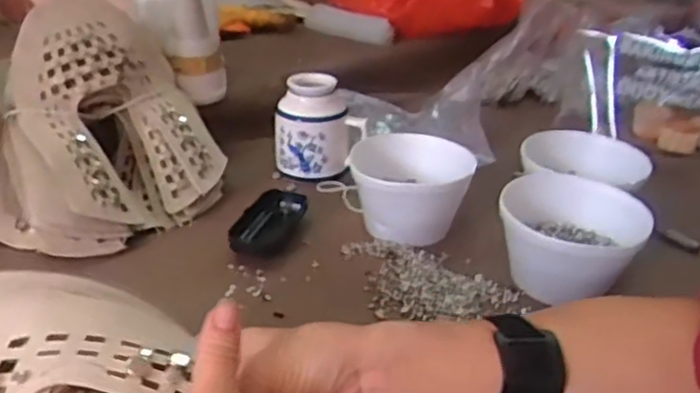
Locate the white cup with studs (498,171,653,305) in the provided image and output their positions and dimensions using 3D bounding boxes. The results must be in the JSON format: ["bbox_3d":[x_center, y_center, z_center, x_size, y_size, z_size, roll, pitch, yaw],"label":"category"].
[{"bbox_3d":[0.206,0.042,0.635,0.113,0.085,0.113,2,29,-1],"label":"white cup with studs"}]

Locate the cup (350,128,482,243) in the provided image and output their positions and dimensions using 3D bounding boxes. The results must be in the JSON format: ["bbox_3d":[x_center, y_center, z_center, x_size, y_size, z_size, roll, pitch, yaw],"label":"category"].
[{"bbox_3d":[0.062,-0.007,0.723,0.126,0.079,0.119,12,30,15],"label":"cup"}]

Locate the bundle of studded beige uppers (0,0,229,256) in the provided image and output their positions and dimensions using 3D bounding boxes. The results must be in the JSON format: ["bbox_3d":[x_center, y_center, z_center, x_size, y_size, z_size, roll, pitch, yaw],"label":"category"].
[{"bbox_3d":[-0.255,-0.079,0.710,0.237,0.191,0.203,-9,31,-21],"label":"bundle of studded beige uppers"}]

